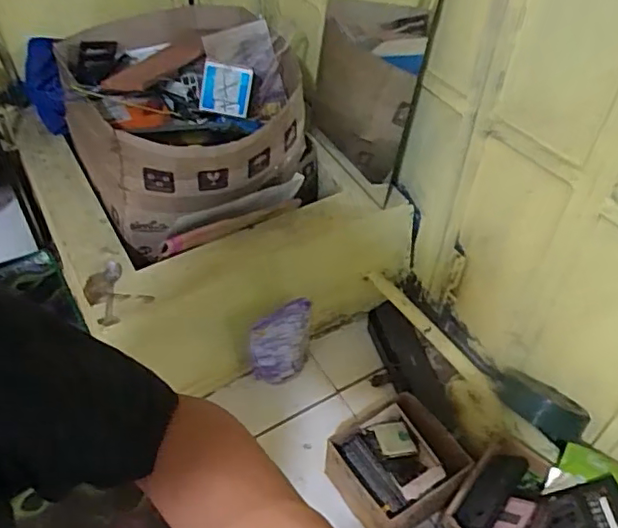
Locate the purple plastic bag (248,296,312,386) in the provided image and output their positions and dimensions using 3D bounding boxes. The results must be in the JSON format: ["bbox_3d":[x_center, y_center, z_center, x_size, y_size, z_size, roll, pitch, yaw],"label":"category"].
[{"bbox_3d":[-0.058,0.175,1.246,0.137,0.207,0.043,-18,50,-18],"label":"purple plastic bag"}]

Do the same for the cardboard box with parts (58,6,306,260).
[{"bbox_3d":[-0.253,-0.310,1.273,0.477,0.287,0.465,-23,51,-21],"label":"cardboard box with parts"}]

